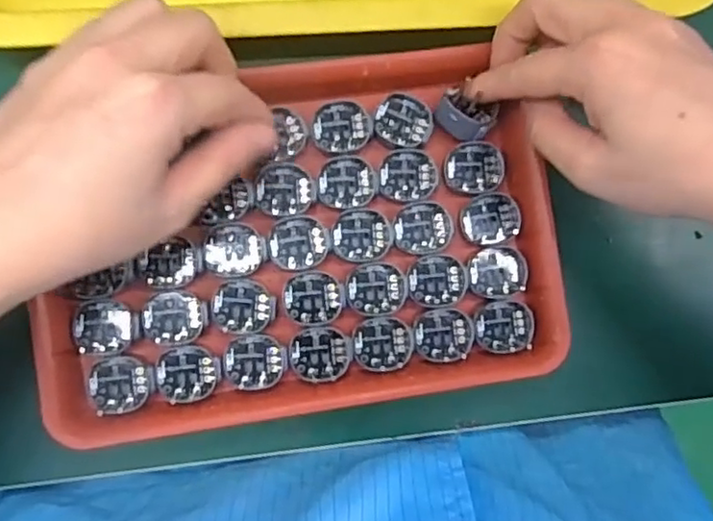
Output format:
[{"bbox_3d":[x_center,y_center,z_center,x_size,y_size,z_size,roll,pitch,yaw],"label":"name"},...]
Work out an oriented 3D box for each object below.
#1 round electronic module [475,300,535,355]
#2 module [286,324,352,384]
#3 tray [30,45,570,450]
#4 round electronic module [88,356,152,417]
[{"bbox_3d":[0.071,0.032,0.311,0.028,0.004,0.024,6,85,-5],"label":"round electronic module"},{"bbox_3d":[-0.017,0.043,0.301,0.028,0.004,0.026,7,85,-5],"label":"module"},{"bbox_3d":[-0.024,-0.010,0.298,0.231,0.020,0.155,-8,85,-8],"label":"tray"},{"bbox_3d":[-0.105,0.055,0.290,0.027,0.005,0.026,0,85,-5],"label":"round electronic module"}]

